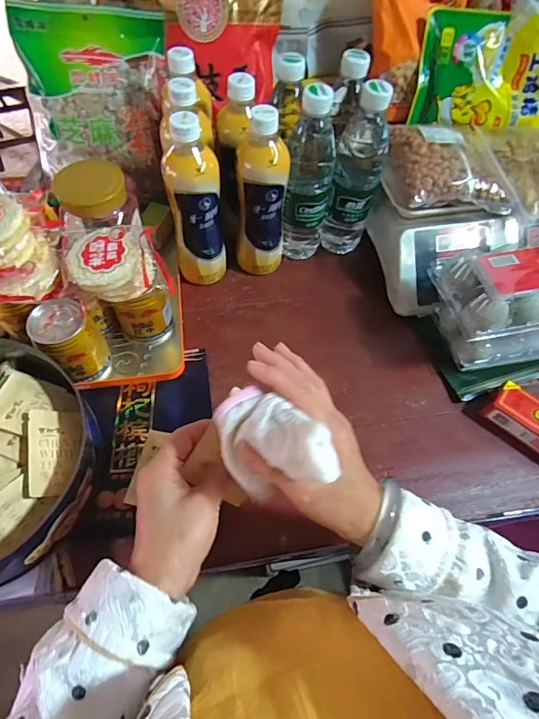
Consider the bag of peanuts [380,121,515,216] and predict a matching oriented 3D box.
[{"bbox_3d":[0.214,-0.230,0.508,0.130,0.052,0.135,-3,59,-6],"label":"bag of peanuts"}]

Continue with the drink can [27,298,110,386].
[{"bbox_3d":[-0.214,-0.018,0.452,0.057,0.084,0.056,2,59,-3],"label":"drink can"}]

